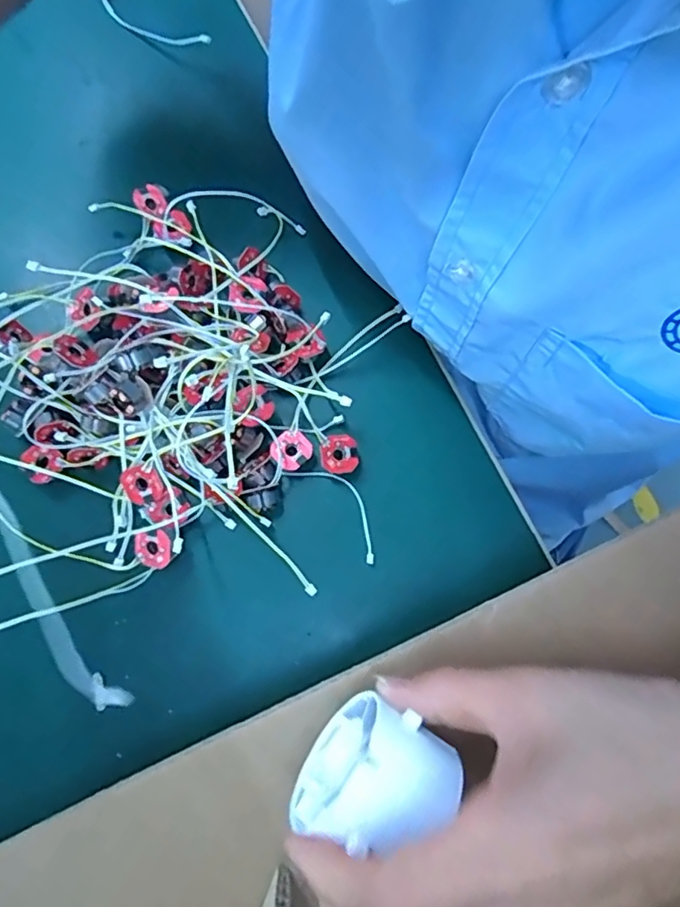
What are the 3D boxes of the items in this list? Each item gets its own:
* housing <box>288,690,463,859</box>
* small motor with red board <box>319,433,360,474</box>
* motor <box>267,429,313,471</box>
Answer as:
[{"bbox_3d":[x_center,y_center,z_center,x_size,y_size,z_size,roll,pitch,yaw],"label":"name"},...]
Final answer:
[{"bbox_3d":[0.011,0.108,0.191,0.039,0.041,0.048,38,81,9],"label":"housing"},{"bbox_3d":[0.000,0.001,0.299,0.019,0.011,0.020,0,77,1],"label":"small motor with red board"},{"bbox_3d":[-0.025,-0.002,0.299,0.019,0.013,0.019,43,81,10],"label":"motor"}]

